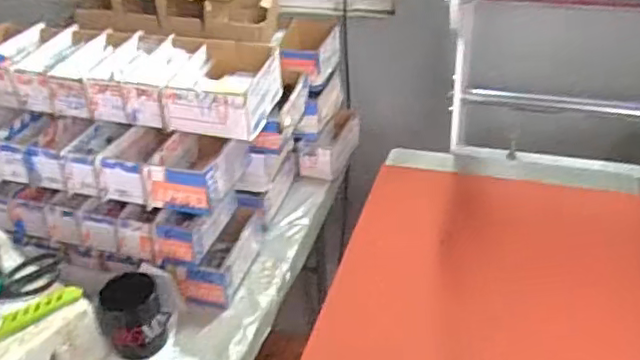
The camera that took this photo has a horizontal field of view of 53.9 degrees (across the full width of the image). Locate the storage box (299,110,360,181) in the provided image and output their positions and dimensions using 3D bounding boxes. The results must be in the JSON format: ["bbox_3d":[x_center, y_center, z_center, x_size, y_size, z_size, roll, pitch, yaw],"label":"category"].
[{"bbox_3d":[0.026,-0.074,1.270,0.074,0.081,0.178,12,36,21],"label":"storage box"}]

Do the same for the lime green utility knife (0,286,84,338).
[{"bbox_3d":[-0.372,0.172,0.816,0.131,0.014,0.025,-28,41,-33],"label":"lime green utility knife"}]

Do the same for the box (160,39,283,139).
[{"bbox_3d":[-0.148,-0.136,0.974,0.138,0.078,0.166,8,35,16],"label":"box"}]

